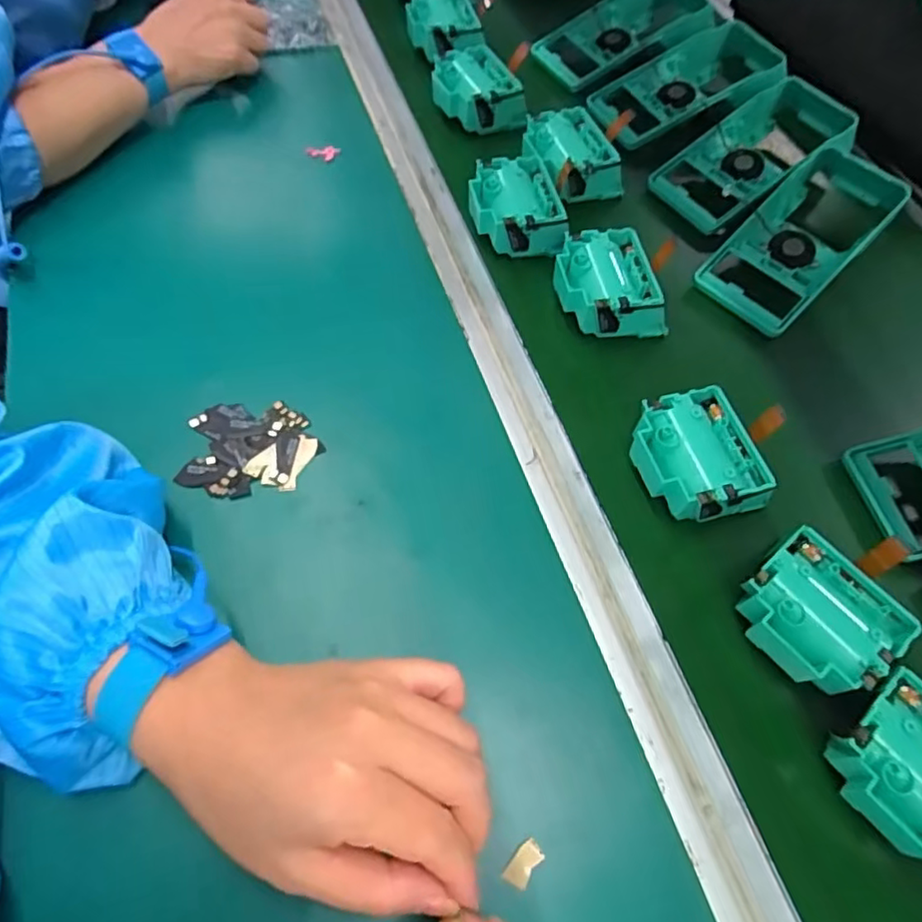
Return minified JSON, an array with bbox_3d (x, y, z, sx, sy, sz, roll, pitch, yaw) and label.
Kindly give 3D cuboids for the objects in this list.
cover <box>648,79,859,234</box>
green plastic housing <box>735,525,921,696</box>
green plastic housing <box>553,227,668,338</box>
[{"bbox_3d":[0.264,-0.269,0.536,0.187,0.048,0.093,-34,68,-17],"label":"cover"},{"bbox_3d":[0.189,0.085,0.331,0.065,0.037,0.073,-35,69,-18],"label":"green plastic housing"},{"bbox_3d":[0.105,-0.124,0.450,0.073,0.051,0.080,-12,64,-8],"label":"green plastic housing"}]

